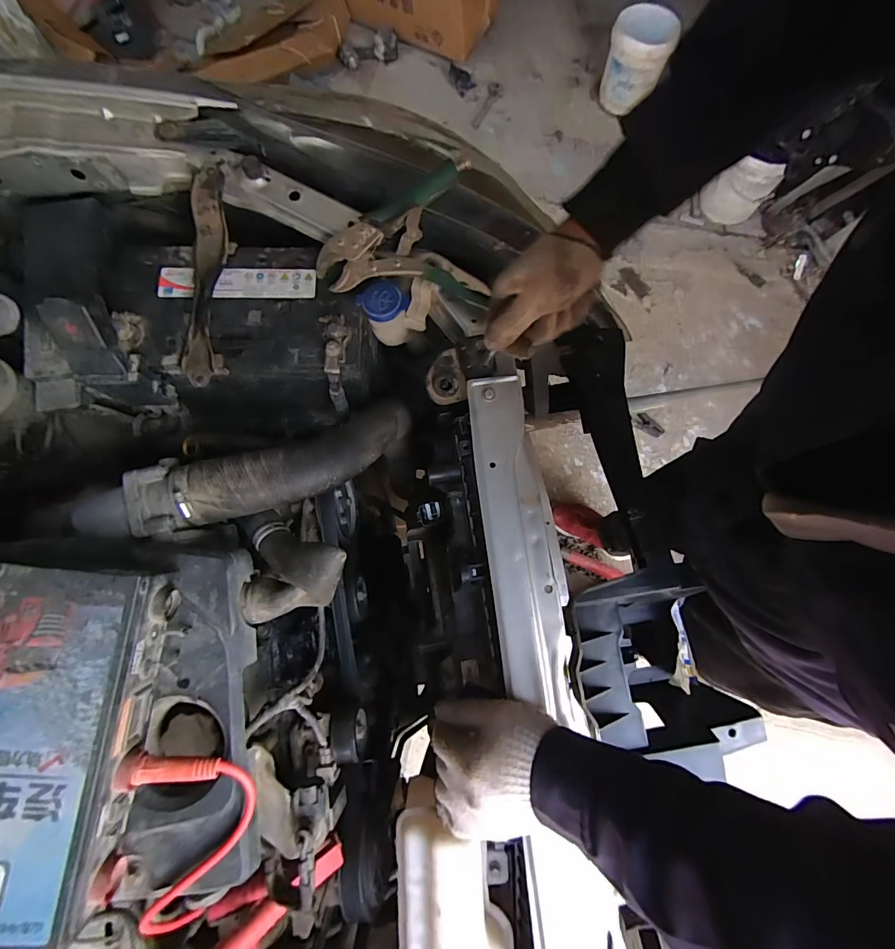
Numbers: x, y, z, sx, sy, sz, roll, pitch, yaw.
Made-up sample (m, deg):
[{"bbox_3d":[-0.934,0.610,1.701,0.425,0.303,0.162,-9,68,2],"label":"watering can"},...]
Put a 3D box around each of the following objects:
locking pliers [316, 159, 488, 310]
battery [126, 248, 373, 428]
[{"bbox_3d":[-0.056,-0.253,0.502,0.189,0.032,0.145,-13,102,12],"label":"locking pliers"},{"bbox_3d":[-0.248,-0.169,0.599,0.292,0.208,0.183,0,74,-1],"label":"battery"}]

